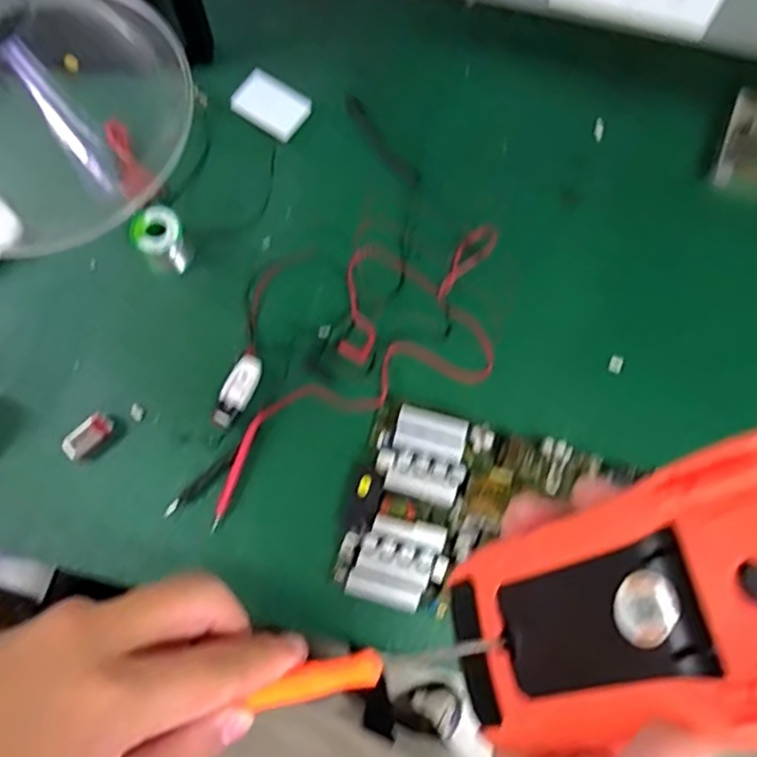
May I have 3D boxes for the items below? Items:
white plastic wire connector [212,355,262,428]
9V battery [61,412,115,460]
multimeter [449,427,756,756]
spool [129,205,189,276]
[{"bbox_3d":[-0.147,0.013,0.729,0.028,0.014,0.080,19,74,7],"label":"white plastic wire connector"},{"bbox_3d":[-0.303,0.061,0.719,0.030,0.017,0.053,39,77,12],"label":"9V battery"},{"bbox_3d":[0.079,0.081,0.223,0.033,0.169,0.081,-6,68,-39],"label":"multimeter"},{"bbox_3d":[-0.239,-0.152,0.761,0.054,0.065,0.050,0,73,1],"label":"spool"}]

